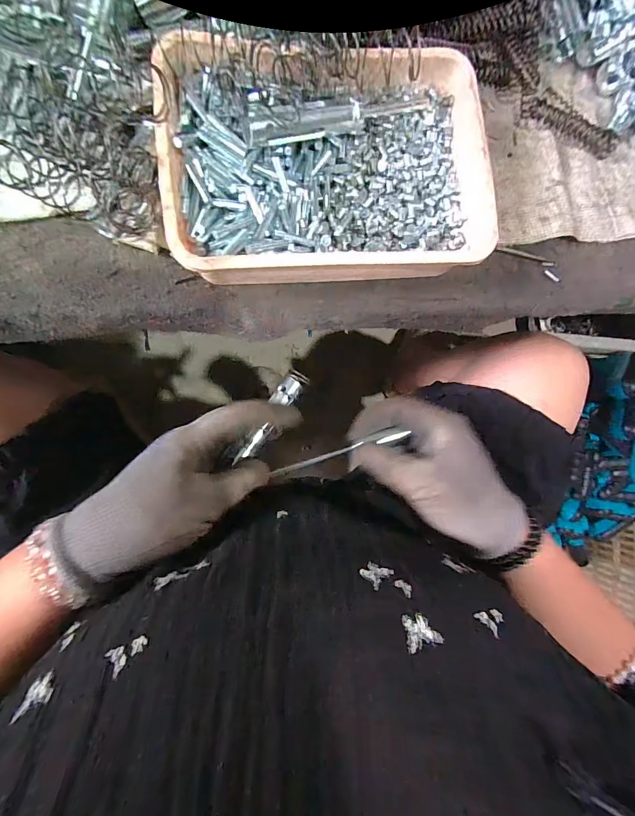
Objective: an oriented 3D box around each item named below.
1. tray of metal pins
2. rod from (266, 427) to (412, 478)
[{"bbox_3d":[0.007,-0.154,0.229,0.195,0.043,0.142,-7,94,-8],"label":"tray of metal pins"},{"bbox_3d":[0.018,0.033,0.274,0.106,0.004,0.009,-17,96,-3],"label":"rod"}]

